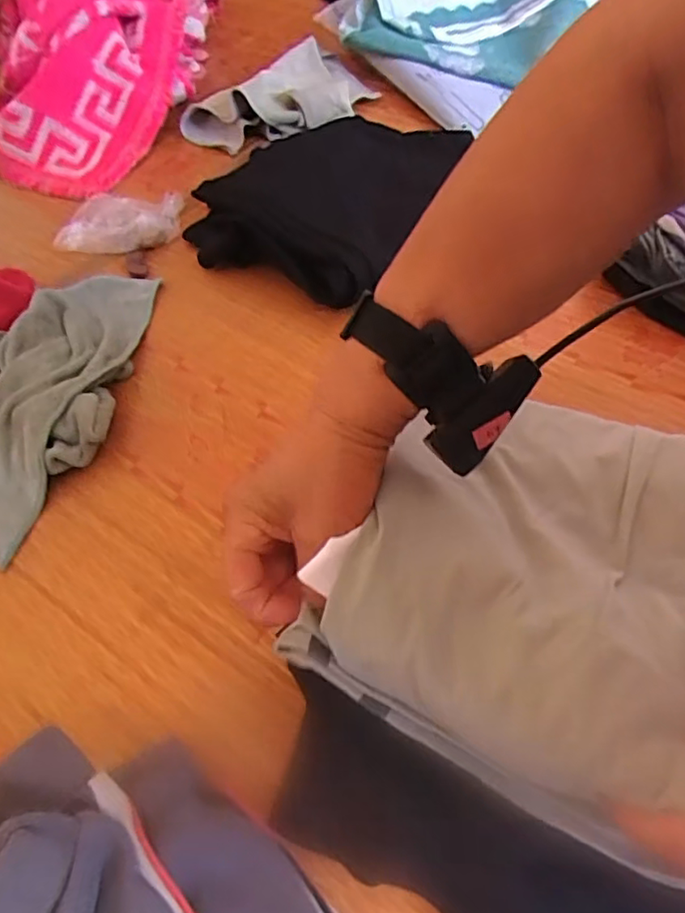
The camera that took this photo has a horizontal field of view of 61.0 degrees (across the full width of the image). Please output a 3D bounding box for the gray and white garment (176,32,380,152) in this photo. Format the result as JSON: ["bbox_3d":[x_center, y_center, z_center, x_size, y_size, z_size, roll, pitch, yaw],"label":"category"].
[{"bbox_3d":[-0.075,-0.487,0.786,0.251,0.054,0.158,-38,62,-22],"label":"gray and white garment"}]

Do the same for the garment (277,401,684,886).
[{"bbox_3d":[0.136,0.051,0.311,0.231,0.067,0.246,24,58,20],"label":"garment"}]

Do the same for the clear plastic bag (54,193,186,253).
[{"bbox_3d":[-0.250,-0.261,0.653,0.140,0.032,0.087,-20,57,-12],"label":"clear plastic bag"}]

